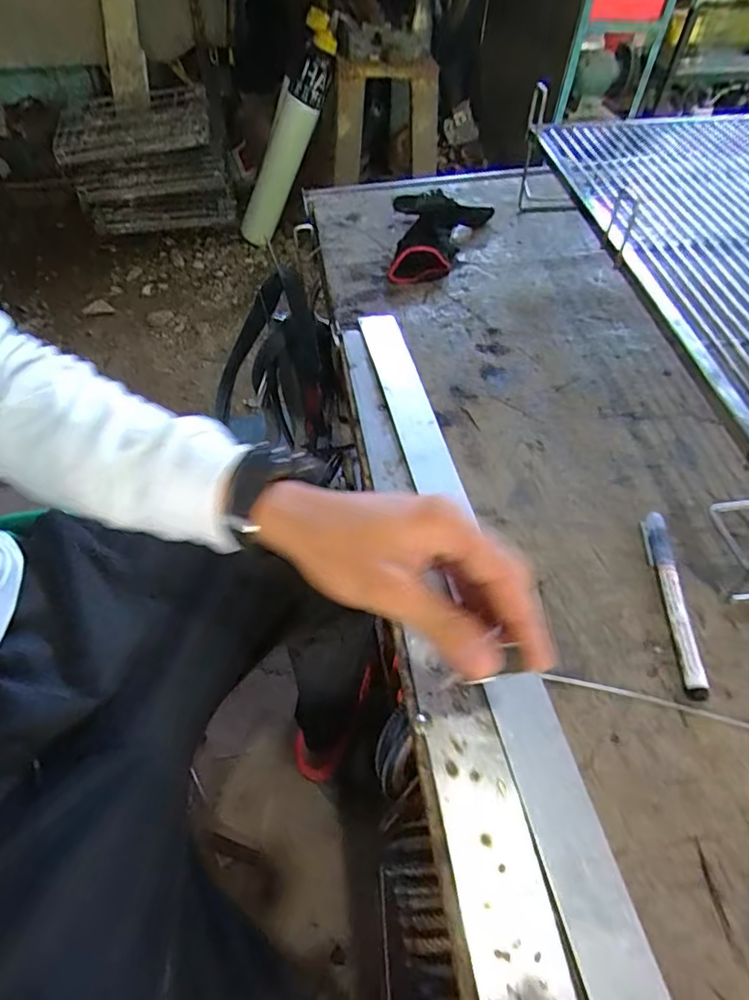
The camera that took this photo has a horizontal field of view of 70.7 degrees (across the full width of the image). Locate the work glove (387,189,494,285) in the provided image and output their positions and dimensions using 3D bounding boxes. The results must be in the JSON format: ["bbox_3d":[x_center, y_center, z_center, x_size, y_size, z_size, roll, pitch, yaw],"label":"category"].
[{"bbox_3d":[0.086,-0.329,0.658,0.127,0.040,0.164,3,52,3],"label":"work glove"}]

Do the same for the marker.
[{"bbox_3d":[0.208,0.069,0.370,0.016,0.012,0.136,4,52,3],"label":"marker"}]

